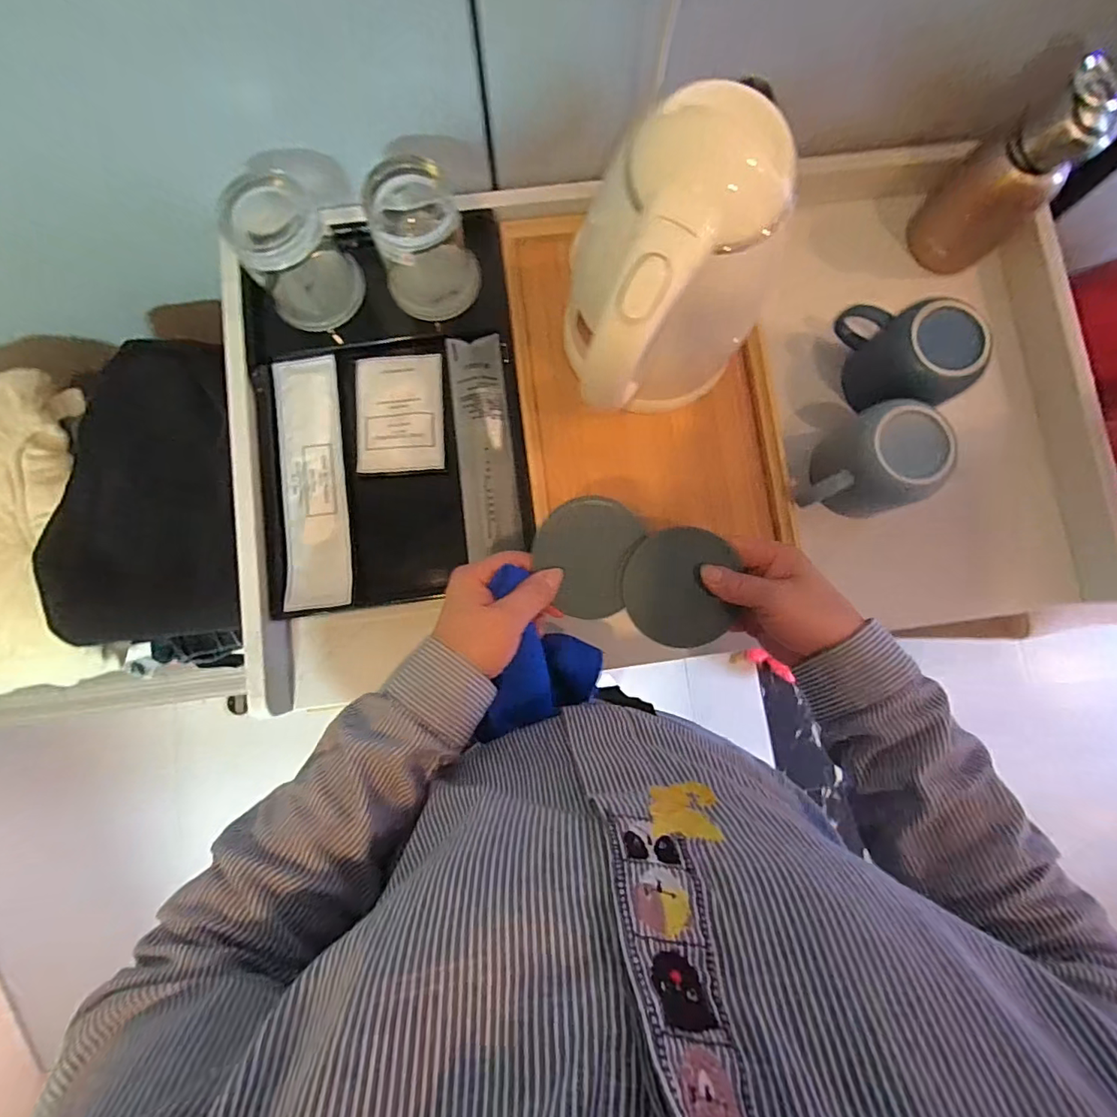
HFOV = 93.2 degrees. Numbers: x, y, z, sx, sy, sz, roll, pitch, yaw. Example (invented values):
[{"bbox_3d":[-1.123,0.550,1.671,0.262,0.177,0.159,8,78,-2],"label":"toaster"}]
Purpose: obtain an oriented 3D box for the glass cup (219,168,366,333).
[{"bbox_3d":[-0.209,-0.241,0.413,0.072,0.103,0.074,0,82,-1],"label":"glass cup"}]

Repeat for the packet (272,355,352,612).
[{"bbox_3d":[-0.208,-0.066,0.449,0.053,0.007,0.216,-7,82,-2],"label":"packet"}]

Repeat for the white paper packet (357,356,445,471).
[{"bbox_3d":[-0.136,-0.124,0.451,0.072,0.008,0.101,-2,82,-1],"label":"white paper packet"}]

